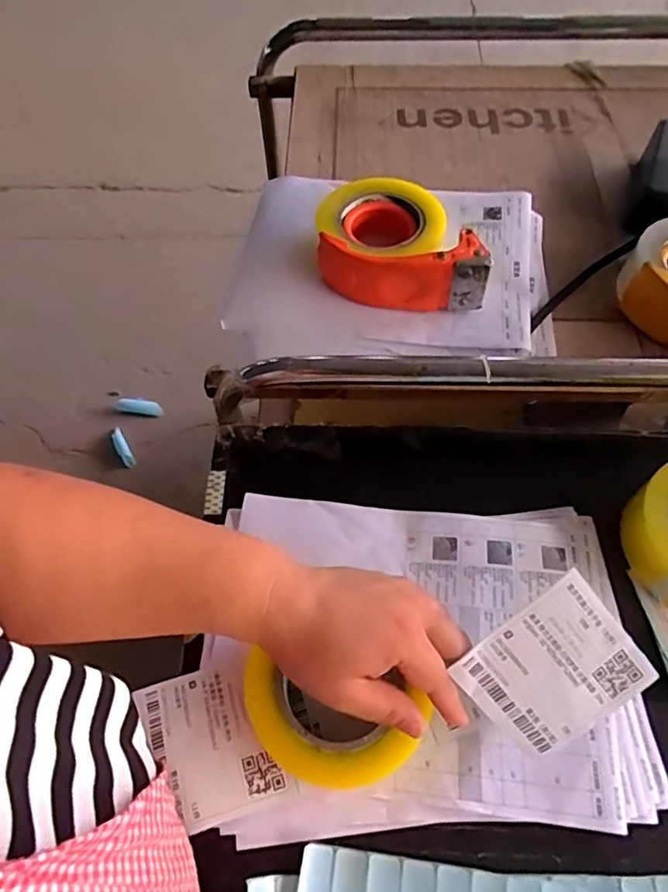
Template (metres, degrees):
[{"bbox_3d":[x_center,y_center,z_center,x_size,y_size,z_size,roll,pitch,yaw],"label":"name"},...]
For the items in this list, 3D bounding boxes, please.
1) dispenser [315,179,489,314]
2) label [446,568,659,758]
[{"bbox_3d":[0.064,-0.197,0.551,0.160,0.074,0.127,5,63,3],"label":"dispenser"},{"bbox_3d":[0.139,0.142,0.356,0.099,0.006,0.097,-41,101,6],"label":"label"}]

